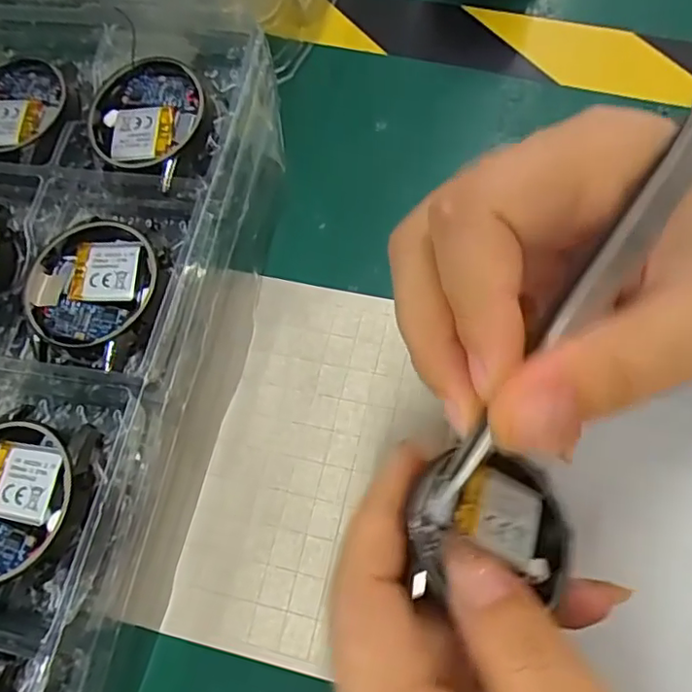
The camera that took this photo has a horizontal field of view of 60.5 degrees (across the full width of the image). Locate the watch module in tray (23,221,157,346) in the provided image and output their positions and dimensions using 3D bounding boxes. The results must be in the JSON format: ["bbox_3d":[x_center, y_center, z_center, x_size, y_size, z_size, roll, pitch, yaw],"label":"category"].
[{"bbox_3d":[-0.084,-0.020,0.196,0.043,0.011,0.040,-22,68,-6],"label":"watch module in tray"}]

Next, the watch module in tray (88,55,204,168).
[{"bbox_3d":[-0.073,-0.085,0.218,0.042,0.015,0.039,-21,68,-5],"label":"watch module in tray"}]

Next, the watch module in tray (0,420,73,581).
[{"bbox_3d":[-0.099,0.044,0.170,0.041,0.013,0.043,15,69,9],"label":"watch module in tray"}]

